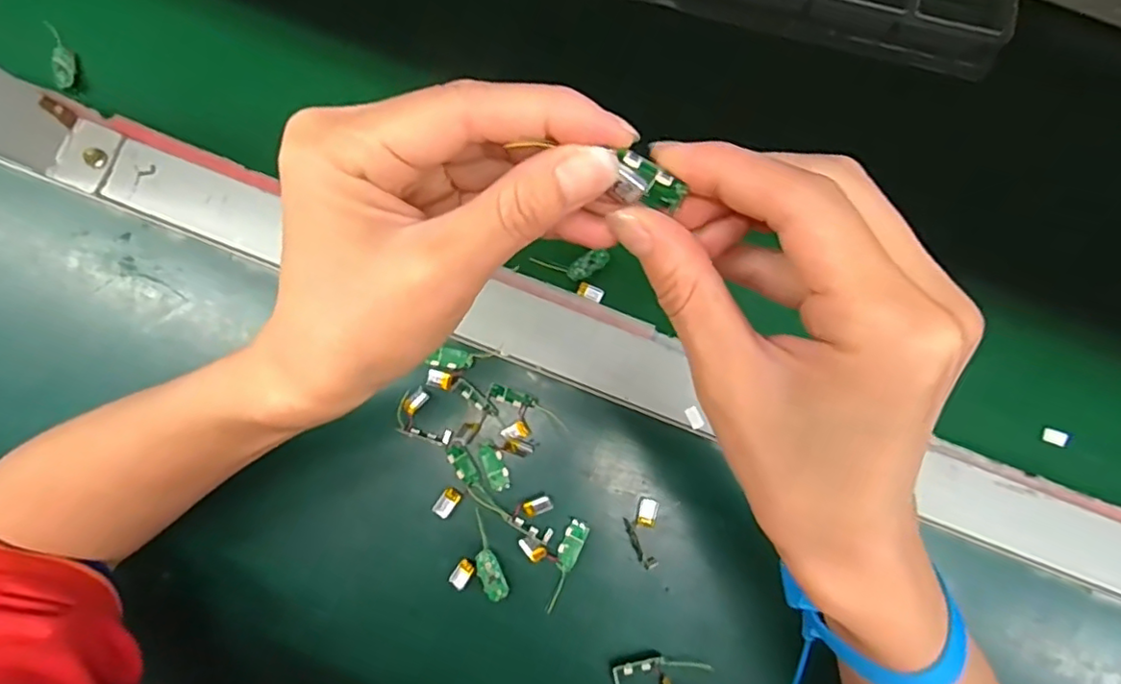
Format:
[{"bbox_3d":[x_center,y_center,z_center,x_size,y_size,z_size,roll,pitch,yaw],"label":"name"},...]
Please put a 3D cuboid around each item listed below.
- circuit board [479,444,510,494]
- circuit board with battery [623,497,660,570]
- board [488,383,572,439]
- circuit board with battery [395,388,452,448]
[{"bbox_3d":[-0.037,0.071,0.342,0.012,0.004,0.026,-21,85,-3],"label":"circuit board"},{"bbox_3d":[0.046,0.108,0.341,0.019,0.004,0.038,1,84,-1],"label":"circuit board with battery"},{"bbox_3d":[-0.020,0.044,0.347,0.049,0.008,0.026,19,84,1],"label":"board"},{"bbox_3d":[-0.079,0.044,0.338,0.022,0.014,0.035,-32,86,-4],"label":"circuit board with battery"}]

